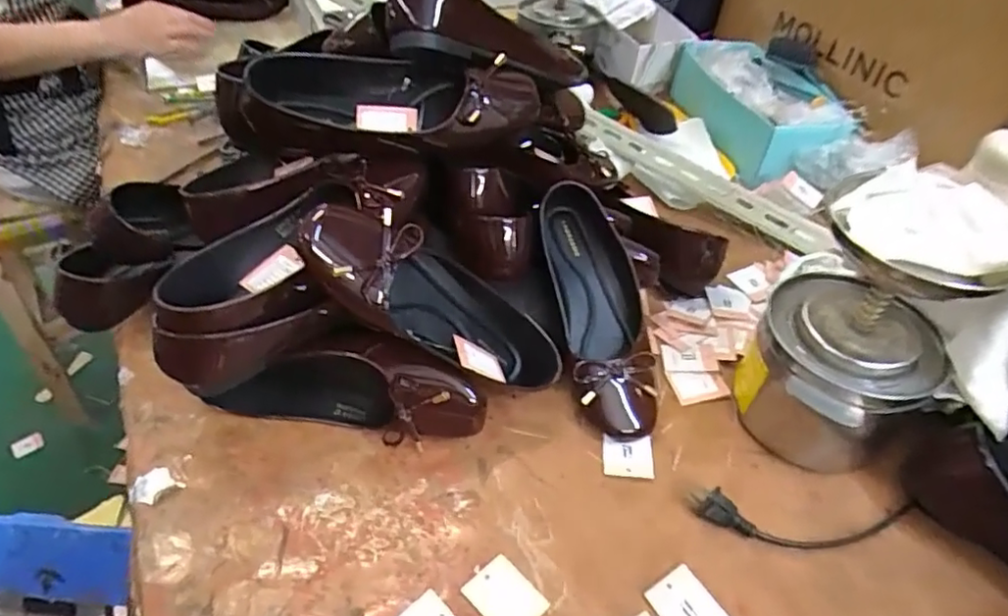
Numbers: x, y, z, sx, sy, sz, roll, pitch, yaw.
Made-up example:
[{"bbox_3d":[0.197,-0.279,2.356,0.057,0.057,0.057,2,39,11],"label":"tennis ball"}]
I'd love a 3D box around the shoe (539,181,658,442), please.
[{"bbox_3d":[0.091,0.002,0.567,0.102,0.097,0.239,-4,64,-9],"label":"shoe"}]

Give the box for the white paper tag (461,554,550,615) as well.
[{"bbox_3d":[0.001,0.204,0.427,0.040,0.004,0.049,-33,55,-32],"label":"white paper tag"}]

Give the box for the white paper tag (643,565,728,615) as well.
[{"bbox_3d":[0.131,0.214,0.429,0.042,0.004,0.051,-24,53,-24],"label":"white paper tag"}]

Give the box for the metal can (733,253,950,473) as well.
[{"bbox_3d":[0.269,0.054,0.501,0.125,0.135,0.115,2,44,-2],"label":"metal can"}]

